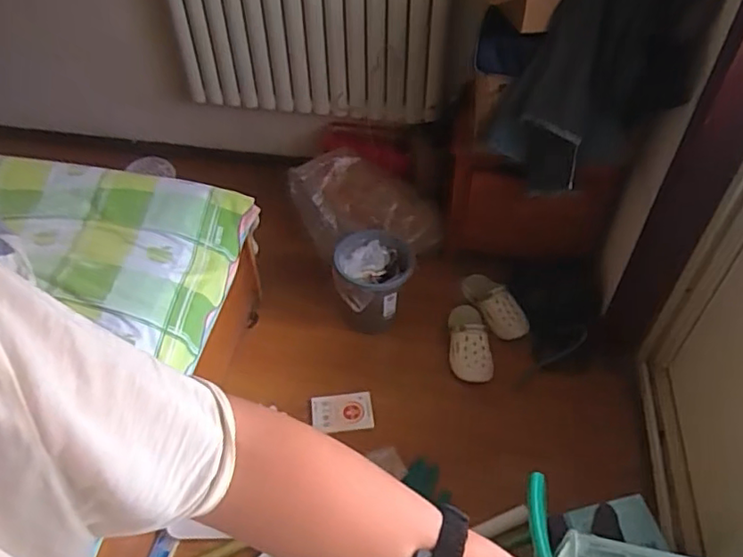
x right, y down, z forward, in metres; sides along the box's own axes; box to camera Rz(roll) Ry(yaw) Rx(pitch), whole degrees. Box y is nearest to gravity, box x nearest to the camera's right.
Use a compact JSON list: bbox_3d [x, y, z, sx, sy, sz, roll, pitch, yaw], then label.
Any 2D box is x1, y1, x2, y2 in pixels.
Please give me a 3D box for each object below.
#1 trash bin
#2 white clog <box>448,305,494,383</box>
[{"bbox_3d":[-0.009,0.041,1.875,0.239,0.295,0.220,10,48,6],"label":"trash bin"},{"bbox_3d":[0.298,0.189,1.829,0.125,0.105,0.269,-1,48,-4],"label":"white clog"}]

